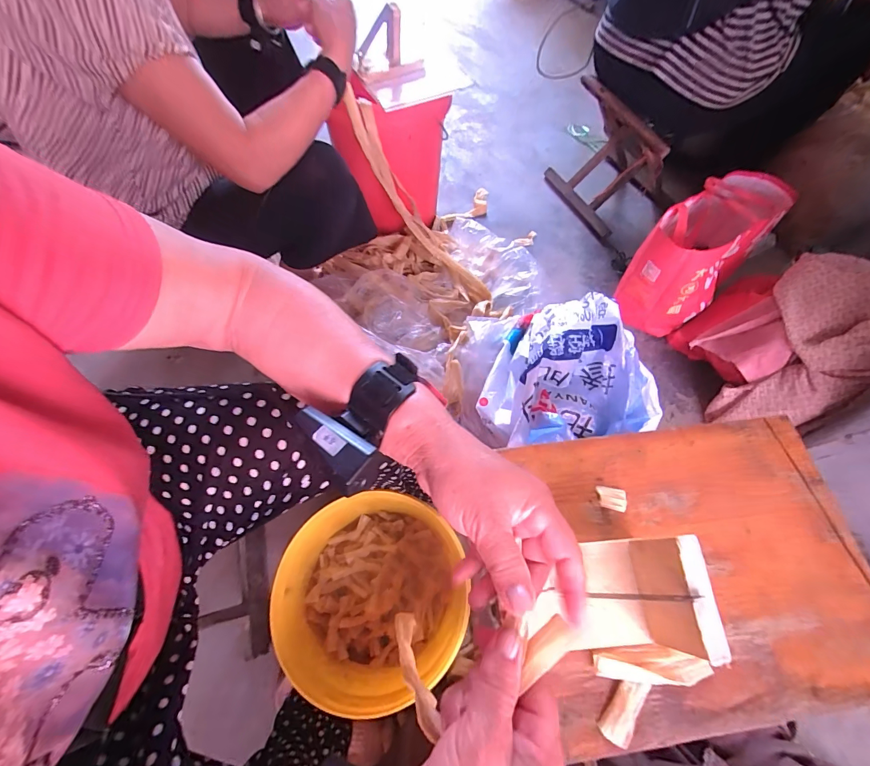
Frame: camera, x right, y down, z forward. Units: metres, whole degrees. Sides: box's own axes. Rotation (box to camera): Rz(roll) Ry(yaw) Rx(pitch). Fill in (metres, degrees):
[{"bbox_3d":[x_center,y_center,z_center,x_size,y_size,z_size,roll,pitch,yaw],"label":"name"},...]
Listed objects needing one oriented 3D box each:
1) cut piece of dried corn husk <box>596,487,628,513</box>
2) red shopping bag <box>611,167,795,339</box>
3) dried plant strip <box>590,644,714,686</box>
[{"bbox_3d":[0.168,0.110,0.351,0.028,0.006,0.019,12,65,5],"label":"cut piece of dried corn husk"},{"bbox_3d":[0.590,-0.285,0.861,0.180,0.268,0.312,42,71,17],"label":"red shopping bag"},{"bbox_3d":[0.173,0.224,0.293,0.091,0.007,0.024,2,65,0],"label":"dried plant strip"}]

